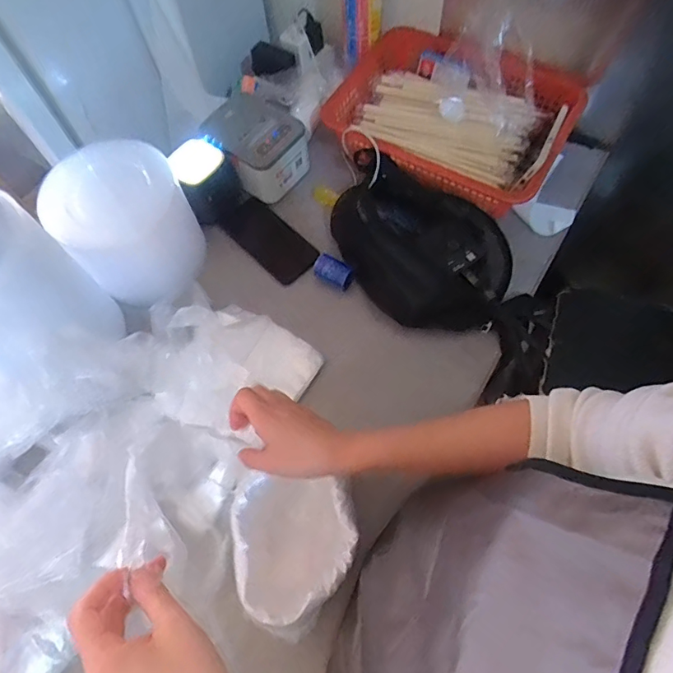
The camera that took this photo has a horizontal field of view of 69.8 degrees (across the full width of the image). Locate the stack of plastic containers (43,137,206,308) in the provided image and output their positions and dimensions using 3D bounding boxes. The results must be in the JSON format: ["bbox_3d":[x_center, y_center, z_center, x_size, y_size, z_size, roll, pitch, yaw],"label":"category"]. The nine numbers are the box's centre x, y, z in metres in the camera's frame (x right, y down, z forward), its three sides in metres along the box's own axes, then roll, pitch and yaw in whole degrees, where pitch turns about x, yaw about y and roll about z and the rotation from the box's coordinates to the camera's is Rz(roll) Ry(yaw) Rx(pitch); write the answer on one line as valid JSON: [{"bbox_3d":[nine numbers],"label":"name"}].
[{"bbox_3d":[-0.280,-0.148,0.655,0.156,0.161,0.167,6,66,5],"label":"stack of plastic containers"}]

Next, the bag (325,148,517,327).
[{"bbox_3d":[0.110,-0.133,0.694,0.288,0.065,0.201,31,70,15],"label":"bag"}]

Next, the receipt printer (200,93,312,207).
[{"bbox_3d":[-0.122,-0.300,0.759,0.123,0.091,0.149,-37,69,-14],"label":"receipt printer"}]

